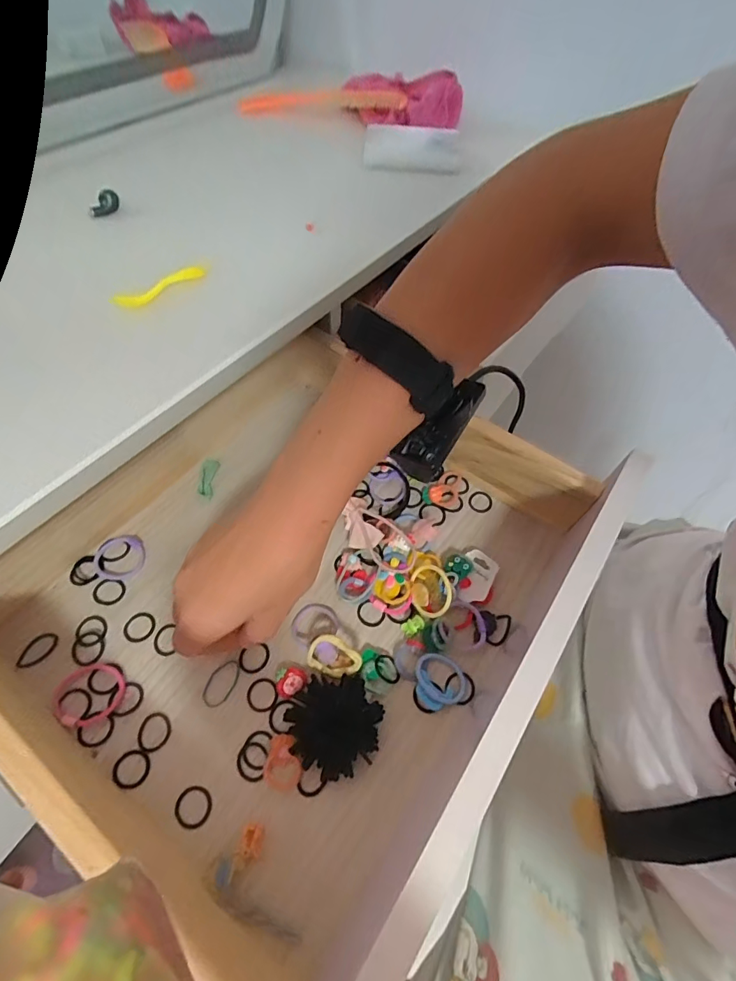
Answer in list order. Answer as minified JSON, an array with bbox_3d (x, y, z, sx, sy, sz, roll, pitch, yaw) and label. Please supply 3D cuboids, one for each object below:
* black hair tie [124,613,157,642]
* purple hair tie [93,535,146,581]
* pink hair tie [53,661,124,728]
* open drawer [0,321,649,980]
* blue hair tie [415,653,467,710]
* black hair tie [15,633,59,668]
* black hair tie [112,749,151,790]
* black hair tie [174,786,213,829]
[{"bbox_3d":[-0.158,0.094,0.309,0.020,0.004,0.021,1,57,-2],"label":"black hair tie"},{"bbox_3d":[-0.188,0.050,0.335,0.036,0.004,0.037,1,57,-2],"label":"purple hair tie"},{"bbox_3d":[-0.178,0.130,0.284,0.039,0.004,0.037,18,58,9],"label":"pink hair tie"},{"bbox_3d":[-0.039,0.047,0.298,0.295,0.089,0.330,36,62,18],"label":"open drawer"},{"bbox_3d":[0.048,0.126,0.298,0.036,0.007,0.032,-16,59,-13],"label":"blue hair tie"},{"bbox_3d":[-0.222,0.107,0.298,0.017,0.004,0.026,25,59,13],"label":"black hair tie"},{"bbox_3d":[-0.141,0.165,0.265,0.022,0.004,0.020,1,57,-2],"label":"black hair tie"},{"bbox_3d":[-0.100,0.182,0.256,0.021,0.004,0.020,1,57,-2],"label":"black hair tie"}]

